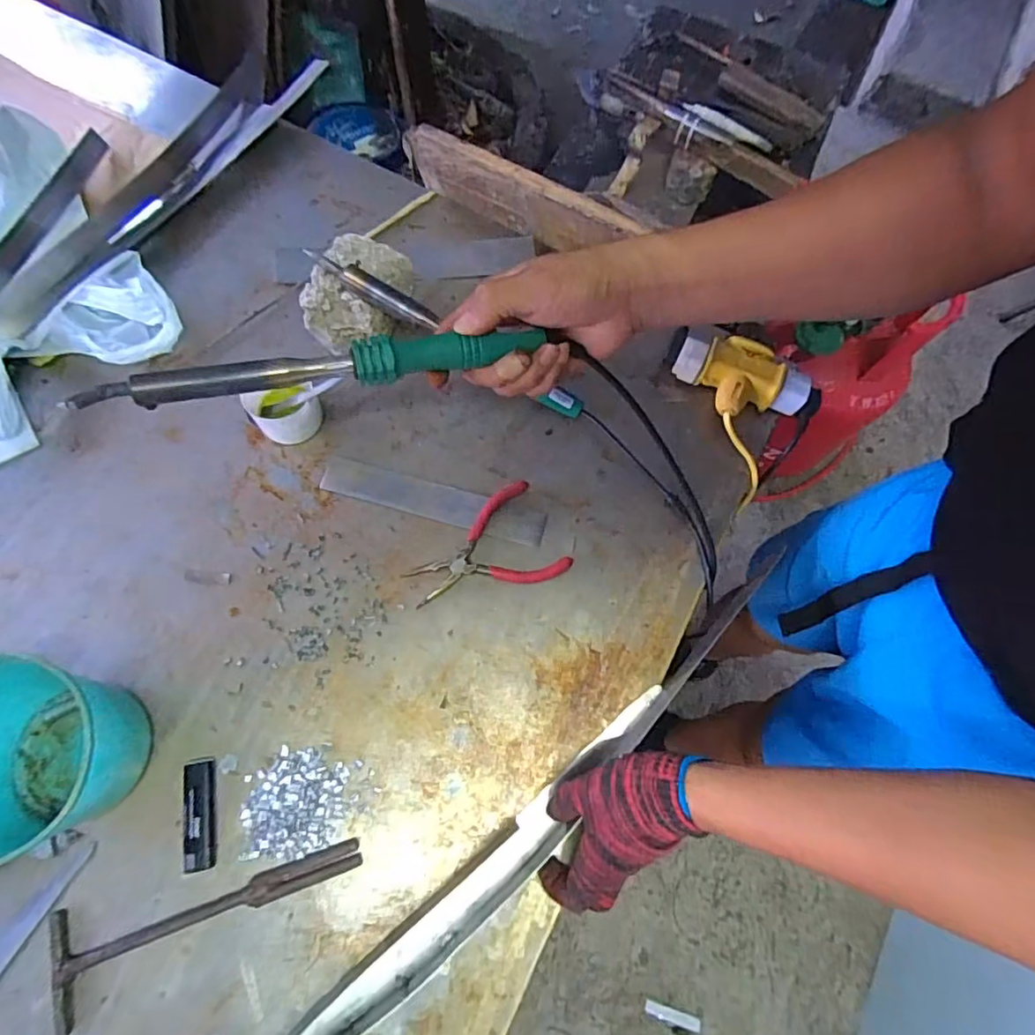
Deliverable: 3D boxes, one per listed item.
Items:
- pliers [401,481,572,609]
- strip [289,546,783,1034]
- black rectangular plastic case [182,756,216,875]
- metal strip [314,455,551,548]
[{"bbox_3d":[-0.031,0.039,0.557,0.144,0.013,0.096,-30,75,-15],"label":"pliers"},{"bbox_3d":[0.041,0.231,0.495,0.594,0.044,0.048,-39,74,-19],"label":"strip"},{"bbox_3d":[-0.255,0.236,0.467,0.023,0.009,0.081,-10,71,-9],"label":"black rectangular plastic case"},{"bbox_3d":[-0.083,-0.017,0.580,0.222,0.008,0.038,16,73,3],"label":"metal strip"}]

